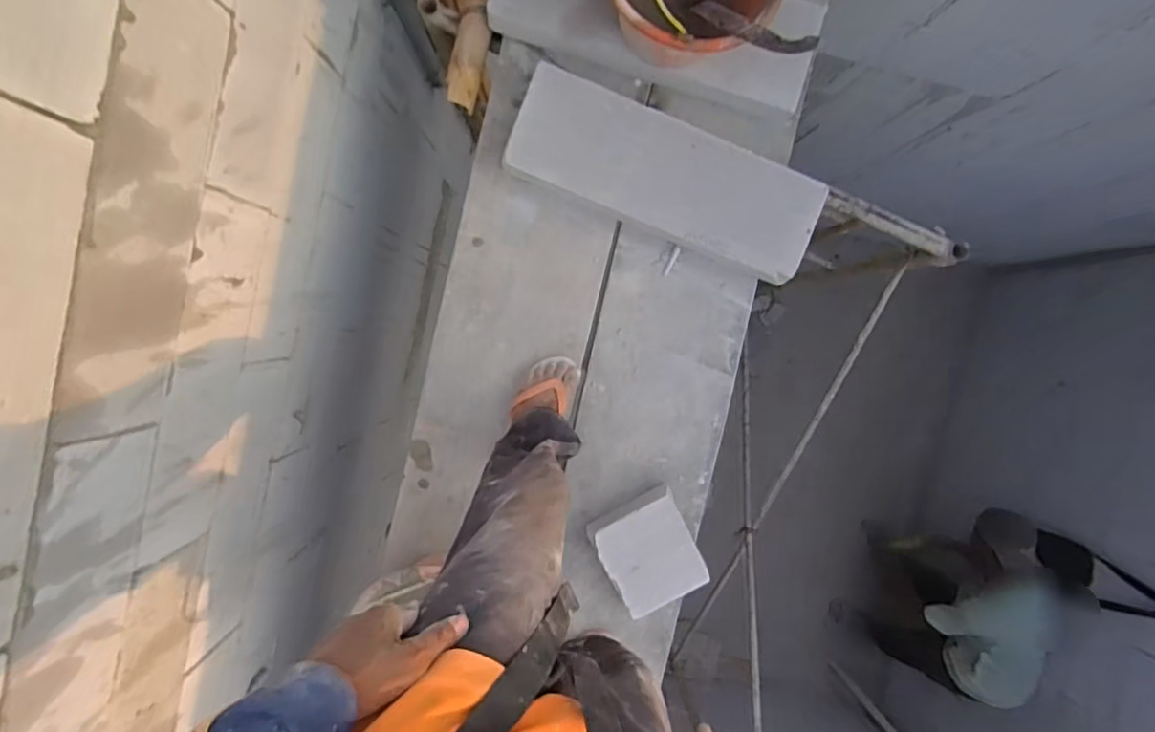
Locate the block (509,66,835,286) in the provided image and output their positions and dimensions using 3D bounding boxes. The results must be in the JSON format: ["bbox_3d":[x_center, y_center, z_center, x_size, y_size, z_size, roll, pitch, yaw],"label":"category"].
[{"bbox_3d":[0.174,-0.356,1.137,0.612,0.105,0.207,22,93,-4],"label":"block"}]

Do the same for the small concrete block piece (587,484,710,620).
[{"bbox_3d":[0.145,0.382,1.204,0.194,0.079,0.208,-25,95,0],"label":"small concrete block piece"}]

